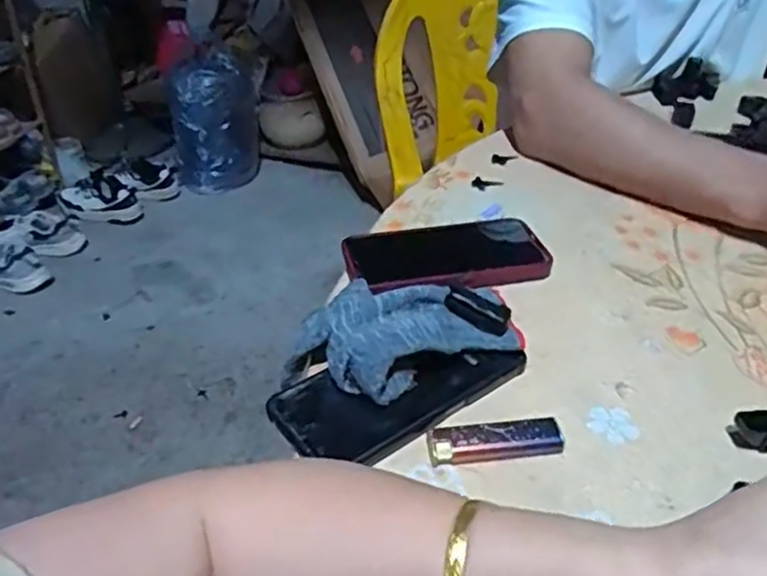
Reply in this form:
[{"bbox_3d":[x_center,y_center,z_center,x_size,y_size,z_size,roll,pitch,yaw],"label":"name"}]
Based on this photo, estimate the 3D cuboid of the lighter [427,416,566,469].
[{"bbox_3d":[0.066,0.090,0.399,0.078,0.012,0.023,-5,38,-6],"label":"lighter"}]

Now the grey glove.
[{"bbox_3d":[0.010,0.028,0.448,0.147,0.044,0.087,-18,41,-21],"label":"grey glove"}]

